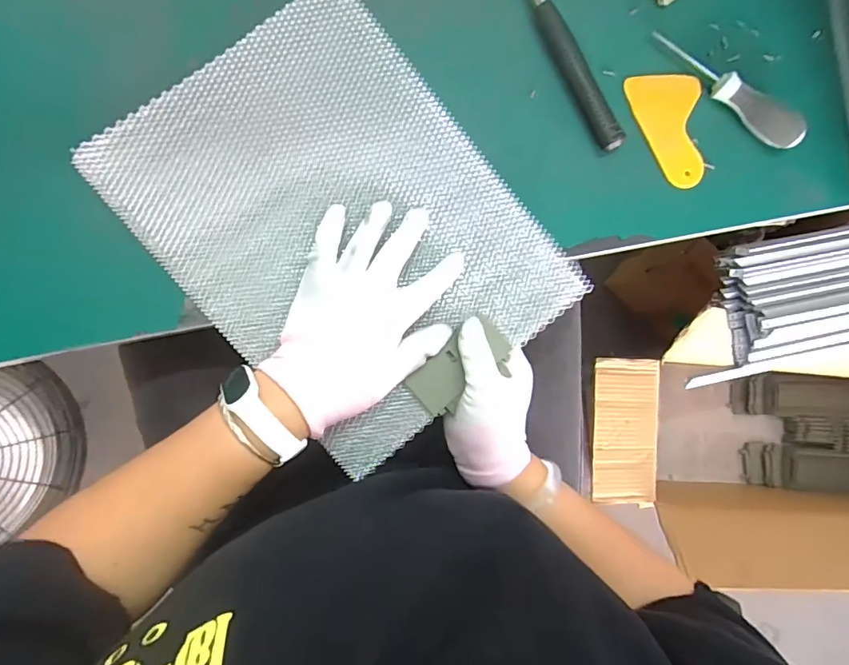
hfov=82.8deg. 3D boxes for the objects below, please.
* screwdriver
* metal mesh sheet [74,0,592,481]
[{"bbox_3d":[0.266,-0.212,0.420,0.153,0.031,0.021,38,84,-4],"label":"screwdriver"},{"bbox_3d":[-0.062,-0.082,0.385,0.246,0.021,0.321,-40,94,-6],"label":"metal mesh sheet"}]

